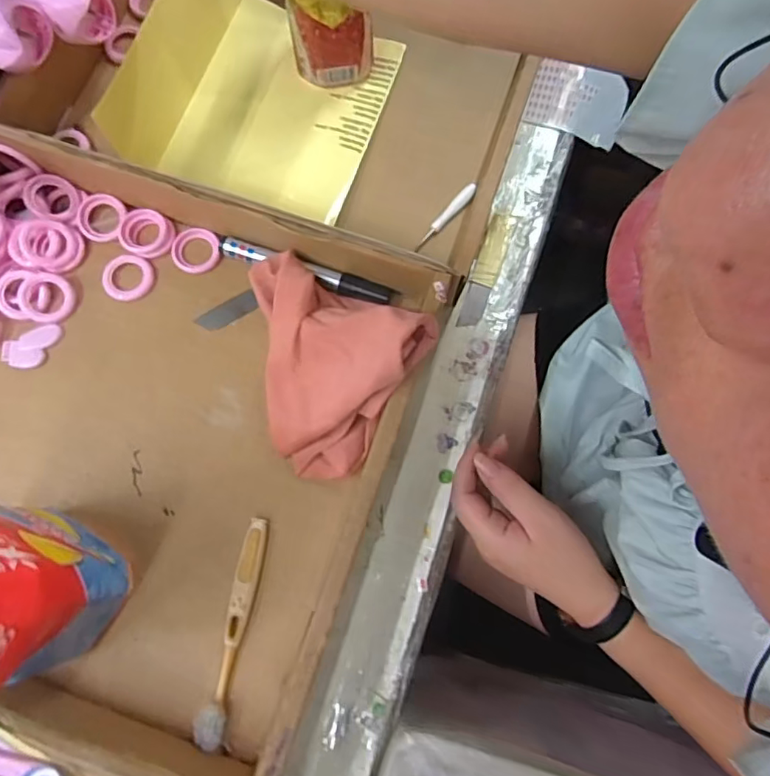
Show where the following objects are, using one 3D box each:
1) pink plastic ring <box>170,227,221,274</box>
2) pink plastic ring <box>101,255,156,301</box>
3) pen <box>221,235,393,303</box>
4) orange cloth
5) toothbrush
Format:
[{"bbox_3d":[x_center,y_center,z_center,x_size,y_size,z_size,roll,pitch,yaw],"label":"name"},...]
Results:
[{"bbox_3d":[-0.147,-0.107,0.424,0.037,0.005,0.037,1,76,-2],"label":"pink plastic ring"},{"bbox_3d":[-0.196,-0.084,0.415,0.036,0.004,0.036,1,76,-2],"label":"pink plastic ring"},{"bbox_3d":[-0.063,-0.090,0.416,0.137,0.013,0.018,18,76,2],"label":"pen"},{"bbox_3d":[-0.057,-0.023,0.366,0.143,0.080,0.124,34,77,6],"label":"orange cloth"},{"bbox_3d":[-0.096,0.153,0.349,0.017,0.022,0.135,10,76,0],"label":"toothbrush"}]

